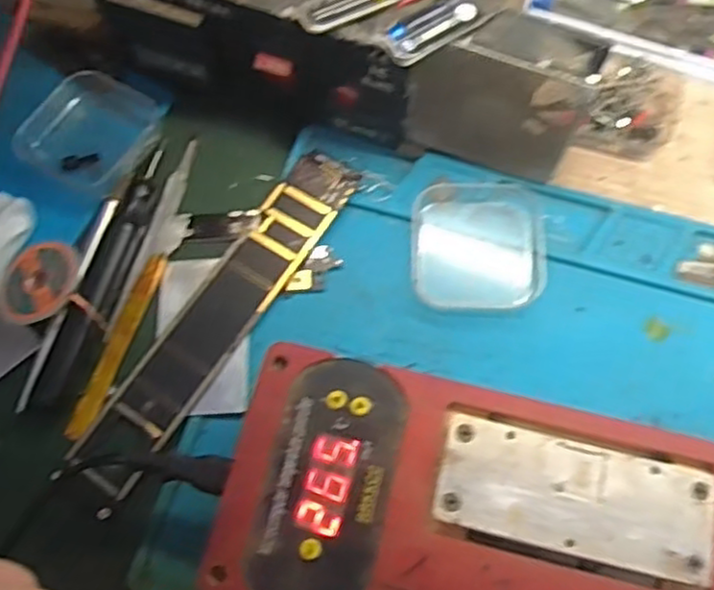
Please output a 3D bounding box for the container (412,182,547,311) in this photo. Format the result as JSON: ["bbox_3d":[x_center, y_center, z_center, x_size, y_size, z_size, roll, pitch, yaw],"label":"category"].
[{"bbox_3d":[0.060,-0.027,0.357,0.063,0.014,0.066,0,69,1],"label":"container"}]

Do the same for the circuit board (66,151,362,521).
[{"bbox_3d":[-0.067,0.008,0.345,0.034,0.011,0.194,31,75,16],"label":"circuit board"}]

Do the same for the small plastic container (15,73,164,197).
[{"bbox_3d":[-0.140,-0.086,0.383,0.063,0.019,0.059,23,72,10],"label":"small plastic container"}]

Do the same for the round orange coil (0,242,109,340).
[{"bbox_3d":[-0.144,-0.005,0.346,0.053,0.013,0.042,13,70,6],"label":"round orange coil"}]

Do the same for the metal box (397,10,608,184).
[{"bbox_3d":[0.066,-0.092,0.342,0.082,0.085,0.025,13,70,6],"label":"metal box"}]

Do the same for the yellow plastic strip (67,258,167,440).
[{"bbox_3d":[-0.115,0.023,0.346,0.011,0.004,0.094,18,71,8],"label":"yellow plastic strip"}]

